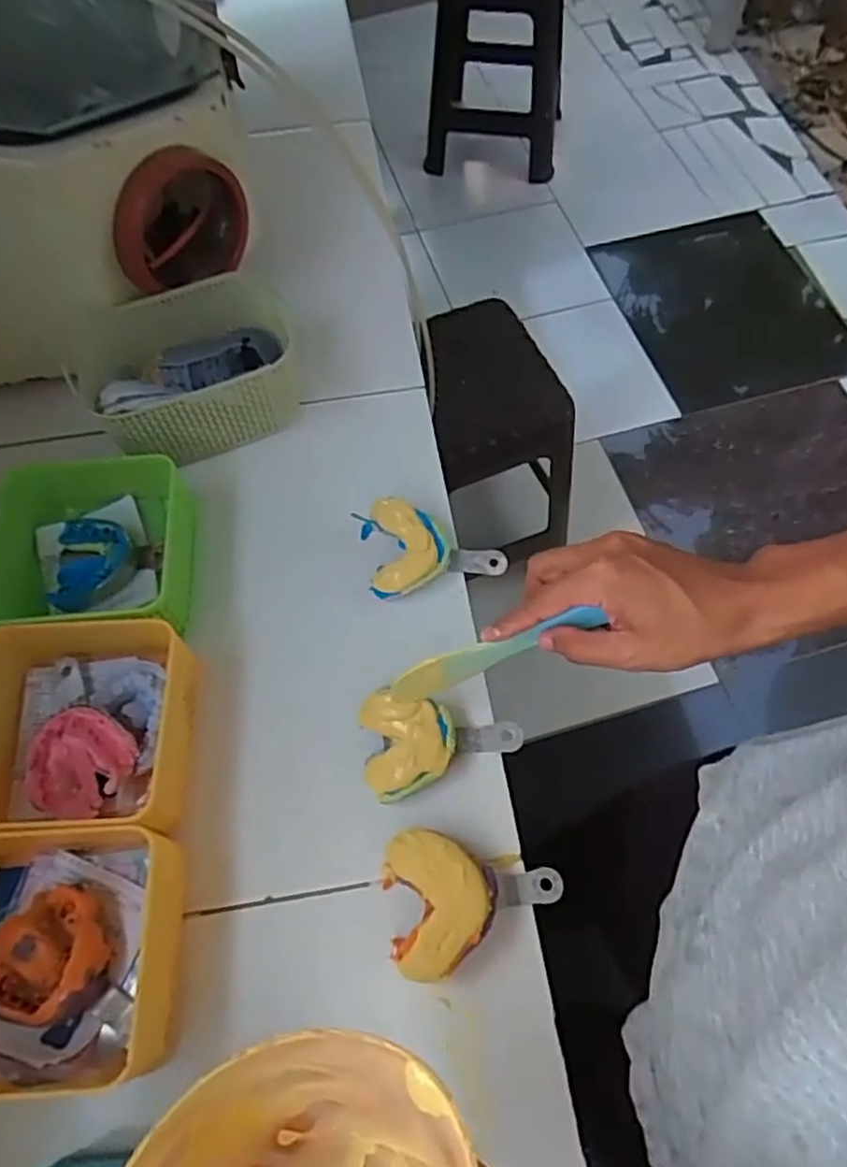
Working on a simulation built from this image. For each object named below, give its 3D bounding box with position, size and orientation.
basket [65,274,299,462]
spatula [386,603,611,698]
[{"bbox_3d":[-0.204,-0.173,0.602,0.182,0.070,0.124,-16,64,-7],"label":"basket"},{"bbox_3d":[0.041,0.044,0.452,0.140,0.024,0.013,-24,63,18],"label":"spatula"}]

